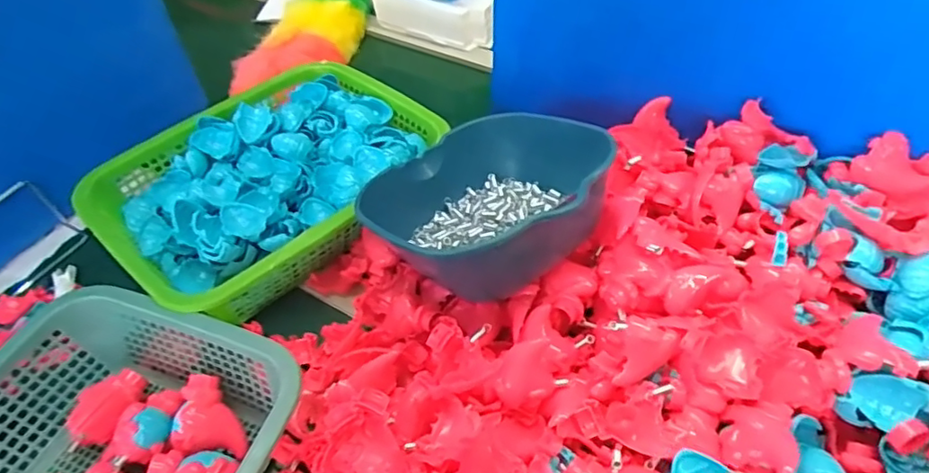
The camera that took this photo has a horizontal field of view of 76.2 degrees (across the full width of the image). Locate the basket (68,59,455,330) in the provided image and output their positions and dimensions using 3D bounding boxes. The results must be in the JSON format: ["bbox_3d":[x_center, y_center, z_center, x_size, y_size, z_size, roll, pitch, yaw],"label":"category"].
[{"bbox_3d":[-0.208,-0.077,0.651,0.255,0.088,0.353,34,60,28],"label":"basket"}]

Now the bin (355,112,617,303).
[{"bbox_3d":[0.033,-0.031,0.552,0.186,0.088,0.209,-39,40,-21],"label":"bin"}]

